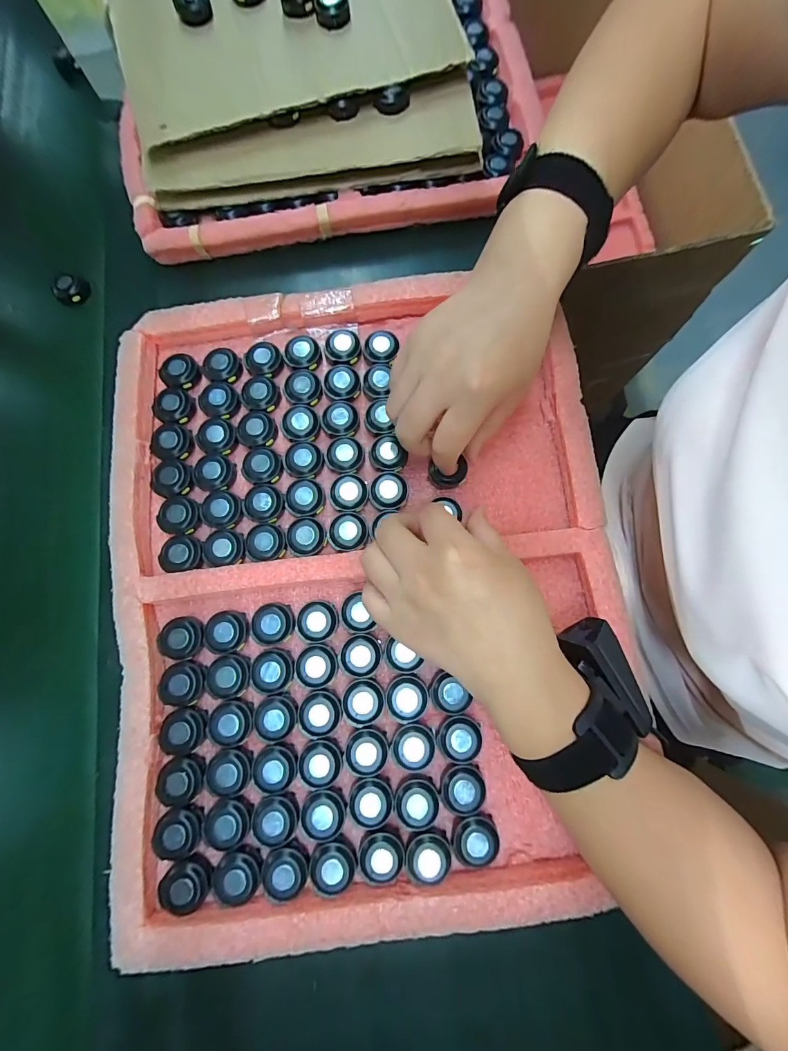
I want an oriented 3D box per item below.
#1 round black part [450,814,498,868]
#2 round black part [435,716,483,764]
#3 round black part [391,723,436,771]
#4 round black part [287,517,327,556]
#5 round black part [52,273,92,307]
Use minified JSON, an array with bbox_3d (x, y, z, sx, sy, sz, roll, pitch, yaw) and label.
[{"bbox_3d":[0.052,0.204,0.252,0.027,0.014,0.029,0,79,0],"label":"round black part"},{"bbox_3d":[0.044,0.145,0.263,0.027,0.015,0.029,0,79,0],"label":"round black part"},{"bbox_3d":[0.013,0.149,0.260,0.029,0.011,0.025,0,79,0],"label":"round black part"},{"bbox_3d":[-0.066,0.009,0.290,0.028,0.008,0.029,0,79,0],"label":"round black part"},{"bbox_3d":[-0.309,-0.224,0.368,0.028,0.014,0.028,-1,79,3],"label":"round black part"}]

